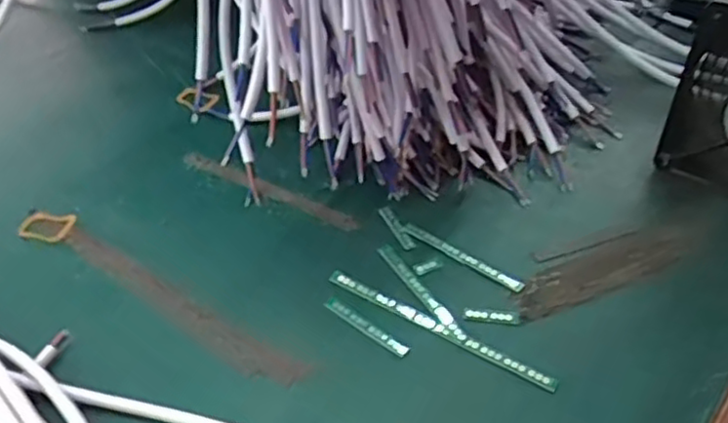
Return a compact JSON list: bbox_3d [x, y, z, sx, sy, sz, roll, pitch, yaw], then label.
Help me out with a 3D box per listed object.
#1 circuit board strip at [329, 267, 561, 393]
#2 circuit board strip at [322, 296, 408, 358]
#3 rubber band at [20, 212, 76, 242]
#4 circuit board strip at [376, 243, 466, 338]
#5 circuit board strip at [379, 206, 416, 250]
[{"bbox_3d":[0.039,0.062,0.364,0.135,0.004,0.009,23,48,25],"label":"circuit board strip"},{"bbox_3d":[0.001,0.061,0.364,0.056,0.004,0.008,30,52,30],"label":"circuit board strip"},{"bbox_3d":[-0.201,0.009,0.426,0.035,0.006,0.021,8,44,11],"label":"rubber band"},{"bbox_3d":[0.031,0.043,0.380,0.007,0.004,0.079,-23,46,-21],"label":"circuit board strip"},{"bbox_3d":[0.020,0.009,0.413,0.007,0.004,0.038,-19,45,-17],"label":"circuit board strip"}]

